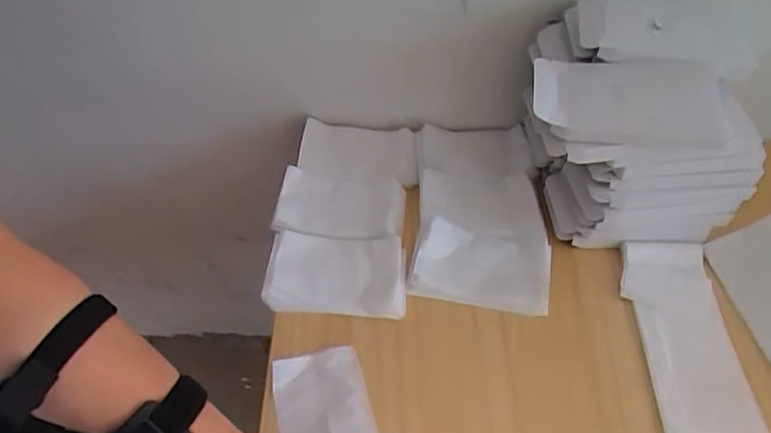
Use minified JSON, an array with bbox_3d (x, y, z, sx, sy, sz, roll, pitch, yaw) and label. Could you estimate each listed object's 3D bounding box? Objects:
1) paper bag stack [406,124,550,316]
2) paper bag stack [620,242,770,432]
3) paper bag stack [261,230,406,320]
[{"bbox_3d":[0.098,-0.011,0.641,0.132,0.033,0.222,4,49,3],"label":"paper bag stack"},{"bbox_3d":[0.271,0.119,0.548,0.083,0.013,0.227,3,49,2],"label":"paper bag stack"},{"bbox_3d":[-0.047,0.055,0.586,0.129,0.023,0.078,4,49,2],"label":"paper bag stack"}]

